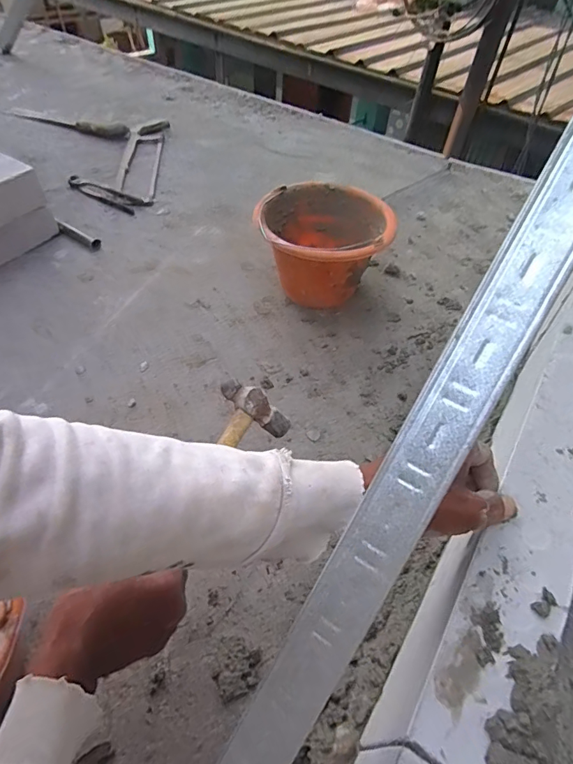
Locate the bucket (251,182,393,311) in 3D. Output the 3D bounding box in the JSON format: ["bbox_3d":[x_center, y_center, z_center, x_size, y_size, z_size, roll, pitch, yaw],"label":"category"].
[{"bbox_3d":[0.066,-0.249,0.876,0.237,0.163,0.235,2,50,-2],"label":"bucket"}]

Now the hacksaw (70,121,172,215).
[{"bbox_3d":[-0.440,-0.595,1.221,0.208,0.019,0.471,-1,50,-6],"label":"hacksaw"}]

